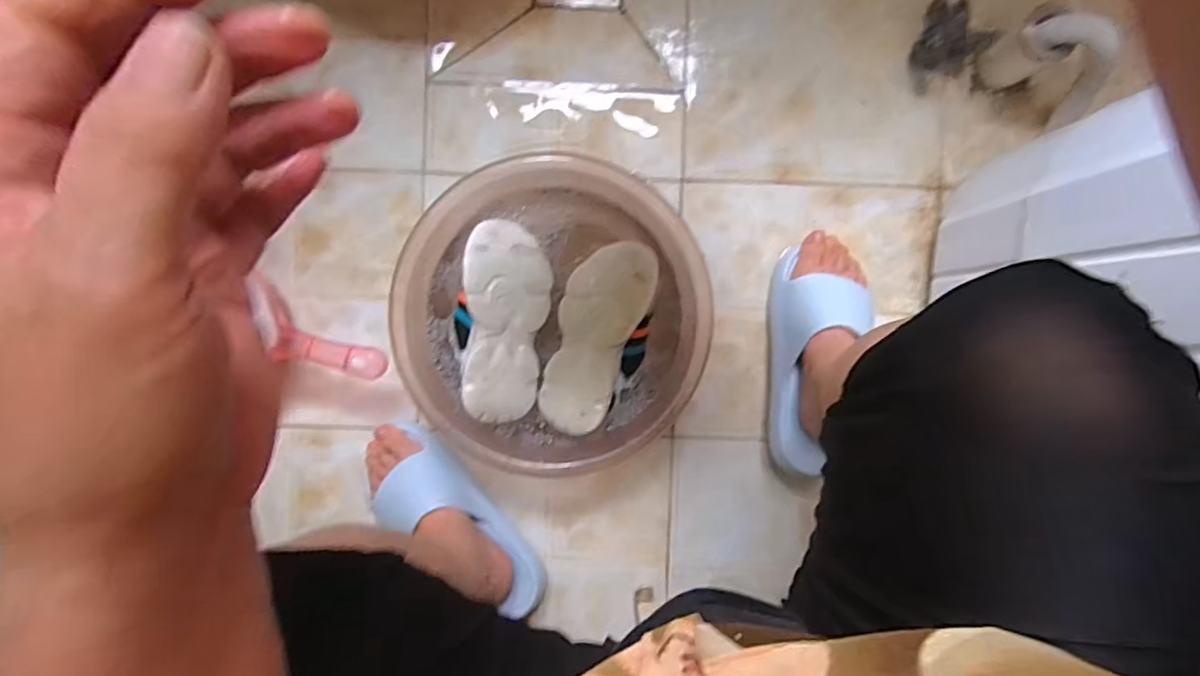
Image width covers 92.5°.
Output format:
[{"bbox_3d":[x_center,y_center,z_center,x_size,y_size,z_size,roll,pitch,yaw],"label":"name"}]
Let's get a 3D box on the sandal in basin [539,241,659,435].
[{"bbox_3d":[0.000,-0.001,0.577,0.096,0.041,0.201,13,92,-1],"label":"sandal in basin"}]

